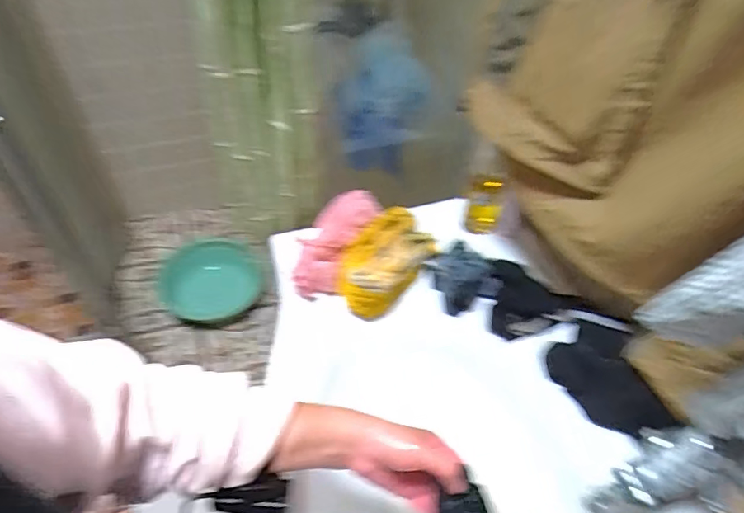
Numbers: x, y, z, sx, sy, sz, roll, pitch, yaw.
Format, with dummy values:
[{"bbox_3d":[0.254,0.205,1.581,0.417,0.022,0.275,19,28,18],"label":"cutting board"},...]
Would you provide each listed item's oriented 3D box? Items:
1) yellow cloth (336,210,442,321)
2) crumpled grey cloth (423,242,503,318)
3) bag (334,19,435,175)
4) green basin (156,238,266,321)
[{"bbox_3d":[0.017,0.002,0.711,0.102,0.072,0.184,30,53,20],"label":"yellow cloth"},{"bbox_3d":[0.132,0.028,0.732,0.093,0.041,0.100,-23,54,-22],"label":"crumpled grey cloth"},{"bbox_3d":[0.022,-0.256,0.893,0.148,0.284,0.157,7,49,2],"label":"bag"},{"bbox_3d":[-0.577,0.073,1.727,0.353,0.107,0.378,2,49,-2],"label":"green basin"}]

